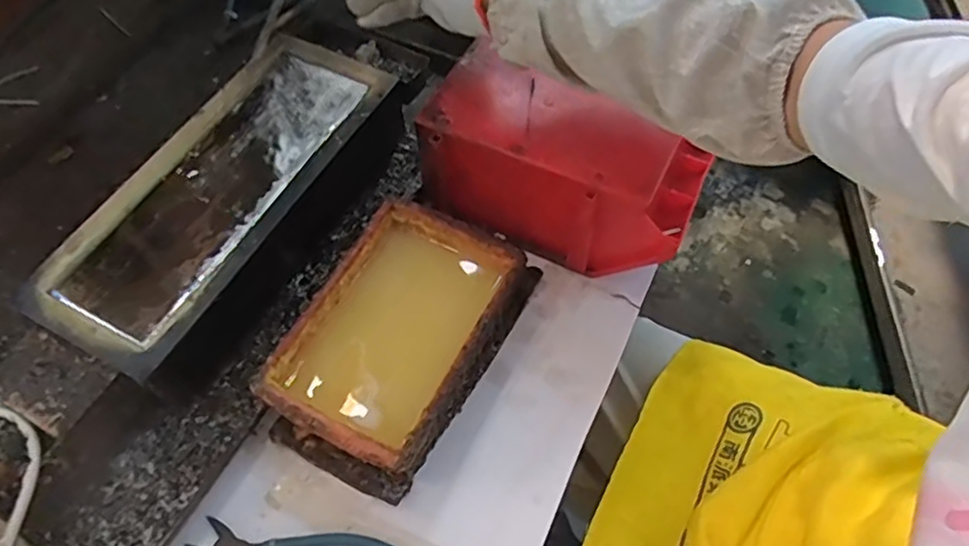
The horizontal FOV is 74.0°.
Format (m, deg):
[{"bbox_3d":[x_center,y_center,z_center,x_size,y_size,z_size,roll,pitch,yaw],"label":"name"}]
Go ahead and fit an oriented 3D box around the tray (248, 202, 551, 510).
[{"bbox_3d":[-0.066,0.050,0.514,0.135,0.063,0.223,24,63,15],"label":"tray"}]

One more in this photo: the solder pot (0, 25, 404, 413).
[{"bbox_3d":[-0.218,-0.062,0.573,0.142,0.083,0.334,24,63,15],"label":"solder pot"}]

